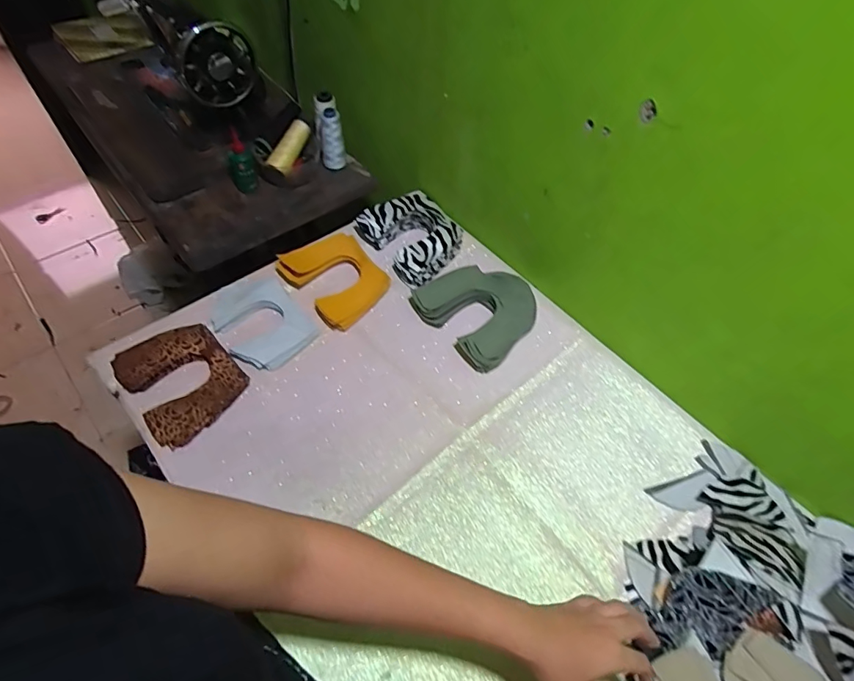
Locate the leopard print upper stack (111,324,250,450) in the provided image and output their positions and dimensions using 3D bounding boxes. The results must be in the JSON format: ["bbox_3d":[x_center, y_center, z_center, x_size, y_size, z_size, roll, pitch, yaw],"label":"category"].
[{"bbox_3d":[-0.339,0.053,0.674,0.134,0.035,0.168,-37,66,-26],"label":"leopard print upper stack"}]

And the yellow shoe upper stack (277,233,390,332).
[{"bbox_3d":[-0.141,-0.105,0.768,0.126,0.027,0.152,-38,66,-26],"label":"yellow shoe upper stack"}]

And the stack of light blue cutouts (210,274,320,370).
[{"bbox_3d":[-0.251,-0.030,0.729,0.116,0.015,0.159,-33,64,-24],"label":"stack of light blue cutouts"}]

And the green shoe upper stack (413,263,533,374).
[{"bbox_3d":[0.085,-0.057,0.754,0.162,0.024,0.171,-36,66,-25],"label":"green shoe upper stack"}]

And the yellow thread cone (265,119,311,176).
[{"bbox_3d":[-0.256,-0.360,0.901,0.036,0.037,0.115,17,56,7],"label":"yellow thread cone"}]

